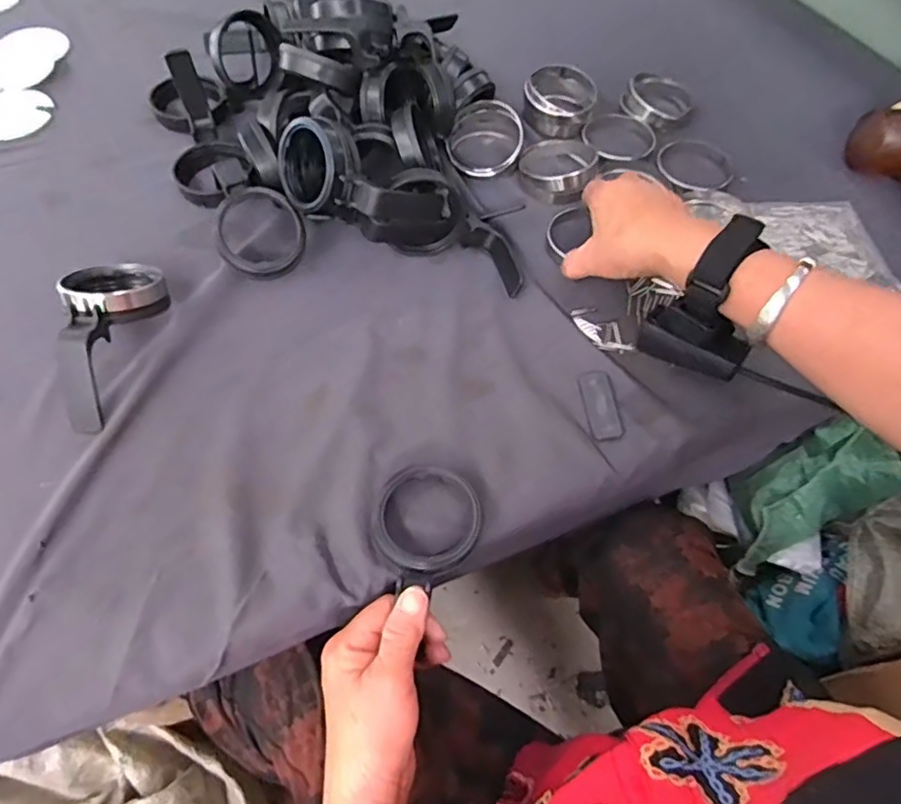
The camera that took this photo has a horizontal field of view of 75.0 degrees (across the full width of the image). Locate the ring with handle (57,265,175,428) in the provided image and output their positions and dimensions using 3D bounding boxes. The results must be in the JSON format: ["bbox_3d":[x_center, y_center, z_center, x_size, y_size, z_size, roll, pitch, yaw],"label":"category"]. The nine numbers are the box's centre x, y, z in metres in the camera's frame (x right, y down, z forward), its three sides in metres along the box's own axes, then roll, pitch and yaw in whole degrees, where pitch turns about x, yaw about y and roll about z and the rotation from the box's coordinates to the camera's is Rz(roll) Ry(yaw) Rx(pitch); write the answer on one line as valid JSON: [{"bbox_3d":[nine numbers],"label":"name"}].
[{"bbox_3d":[-0.257,-0.052,0.429,0.063,0.048,0.135,10,60,5],"label":"ring with handle"}]

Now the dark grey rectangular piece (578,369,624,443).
[{"bbox_3d":[0.111,0.001,0.434,0.024,0.004,0.057,-5,60,-5],"label":"dark grey rectangular piece"}]

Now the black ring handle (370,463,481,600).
[{"bbox_3d":[-0.016,0.075,0.382,0.070,0.015,0.073,1,65,-1],"label":"black ring handle"}]

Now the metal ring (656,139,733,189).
[{"bbox_3d":[0.234,-0.227,0.559,0.071,0.009,0.077,1,59,-1],"label":"metal ring"}]

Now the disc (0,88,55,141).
[{"bbox_3d":[-0.448,-0.291,0.595,0.077,0.012,0.077,1,59,-1],"label":"disc"}]

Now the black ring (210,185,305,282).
[{"bbox_3d":[-0.156,-0.137,0.481,0.070,0.013,0.071,-3,100,-16],"label":"black ring"}]

